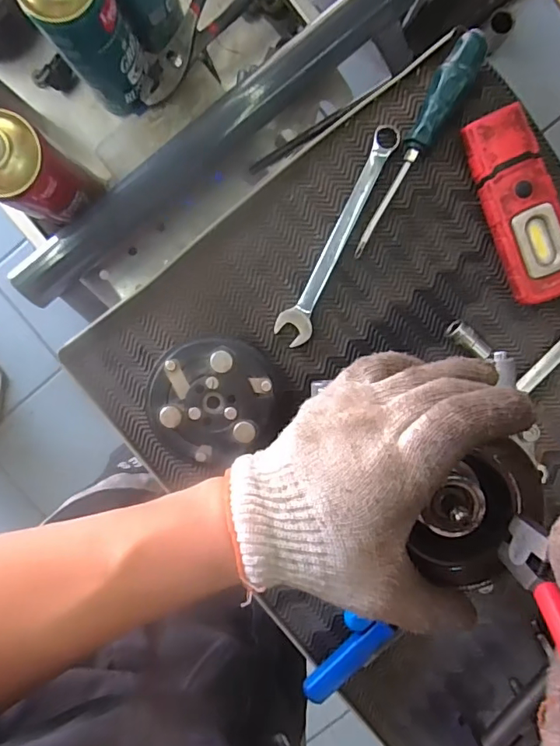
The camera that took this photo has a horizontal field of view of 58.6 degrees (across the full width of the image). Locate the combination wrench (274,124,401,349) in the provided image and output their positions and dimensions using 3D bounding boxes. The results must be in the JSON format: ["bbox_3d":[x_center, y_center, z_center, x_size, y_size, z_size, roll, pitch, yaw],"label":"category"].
[{"bbox_3d":[0.050,-0.118,0.437,0.029,0.012,0.198,26,96,-3],"label":"combination wrench"}]

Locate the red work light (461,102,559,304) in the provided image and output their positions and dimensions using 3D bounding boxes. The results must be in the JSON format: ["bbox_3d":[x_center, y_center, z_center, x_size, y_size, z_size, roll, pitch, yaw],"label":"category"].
[{"bbox_3d":[0.201,-0.138,0.423,0.055,0.041,0.154,-24,96,3],"label":"red work light"}]

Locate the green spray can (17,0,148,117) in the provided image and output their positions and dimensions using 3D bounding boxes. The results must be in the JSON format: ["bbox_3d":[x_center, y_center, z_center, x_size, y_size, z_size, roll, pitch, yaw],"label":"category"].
[{"bbox_3d":[-0.153,-0.277,0.410,0.059,0.161,0.059,0,96,0],"label":"green spray can"}]

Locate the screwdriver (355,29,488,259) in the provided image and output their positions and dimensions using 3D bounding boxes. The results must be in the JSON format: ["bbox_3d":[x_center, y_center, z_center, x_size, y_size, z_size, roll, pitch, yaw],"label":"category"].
[{"bbox_3d":[0.109,-0.190,0.413,0.026,0.024,0.194,32,96,-3],"label":"screwdriver"}]

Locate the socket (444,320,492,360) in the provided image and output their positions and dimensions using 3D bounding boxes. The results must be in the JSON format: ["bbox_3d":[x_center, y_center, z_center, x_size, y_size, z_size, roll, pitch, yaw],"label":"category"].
[{"bbox_3d":[0.165,-0.030,0.437,0.045,0.014,0.016,43,95,22],"label":"socket"}]

